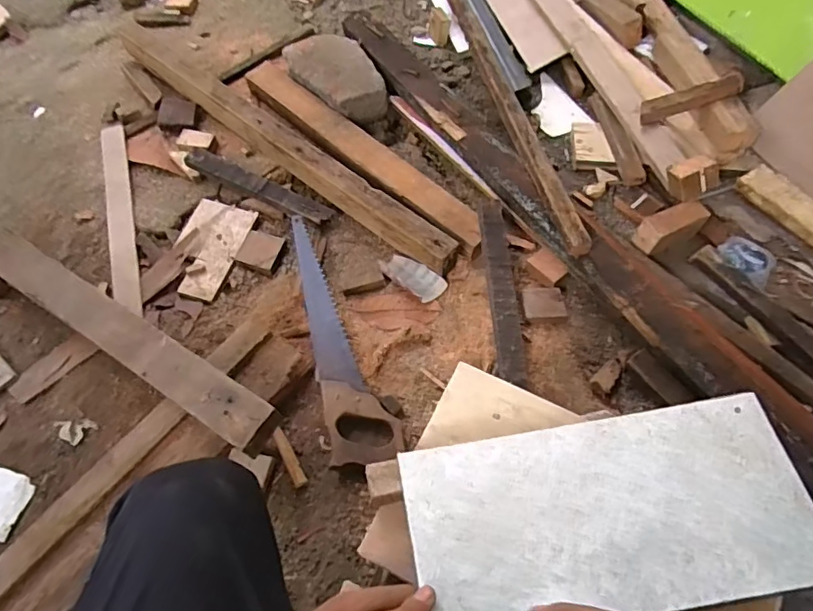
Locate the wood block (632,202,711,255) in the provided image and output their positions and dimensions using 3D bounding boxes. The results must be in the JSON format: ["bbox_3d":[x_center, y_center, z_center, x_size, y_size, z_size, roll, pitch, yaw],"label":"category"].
[{"bbox_3d":[0.403,-0.119,0.825,0.103,0.060,0.044,-23,63,-12],"label":"wood block"}]

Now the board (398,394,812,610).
[{"bbox_3d":[0.143,0.144,0.379,0.276,0.008,0.132,-8,60,-4],"label":"board"}]

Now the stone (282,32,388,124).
[{"bbox_3d":[-0.133,-0.413,1.004,0.131,0.084,0.206,-25,63,-14],"label":"stone"}]

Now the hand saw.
[{"bbox_3d":[-0.091,0.032,0.765,0.090,0.033,0.381,-12,61,-7],"label":"hand saw"}]

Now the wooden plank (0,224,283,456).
[{"bbox_3d":[-0.525,-0.043,0.764,0.869,0.027,0.061,28,72,19],"label":"wooden plank"}]

